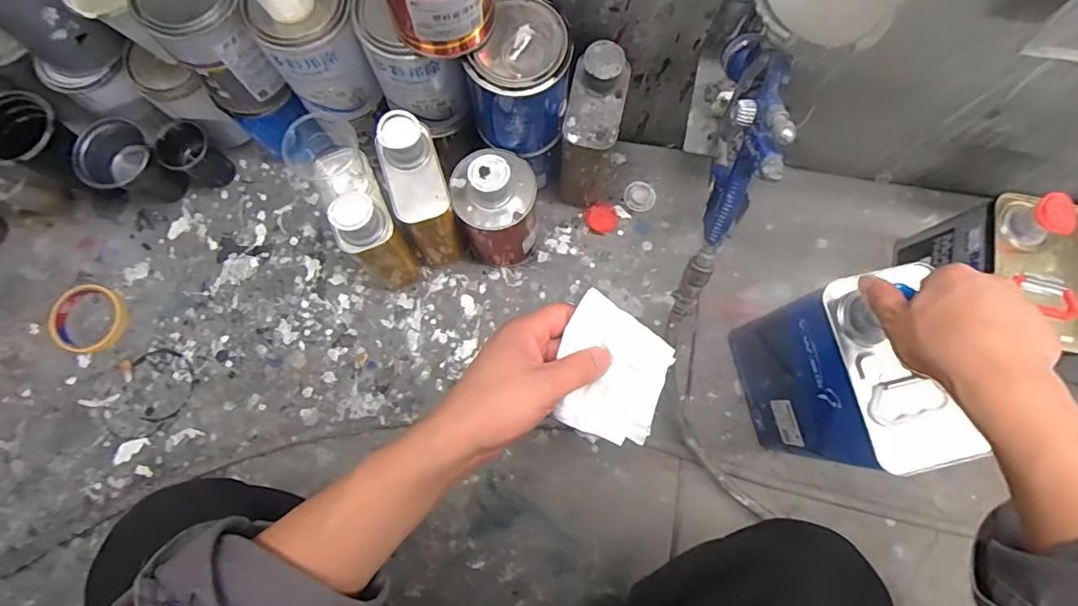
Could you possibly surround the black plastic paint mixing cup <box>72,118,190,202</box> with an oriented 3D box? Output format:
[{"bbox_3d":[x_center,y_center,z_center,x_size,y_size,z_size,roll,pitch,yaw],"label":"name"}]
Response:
[{"bbox_3d":[-0.532,-0.175,0.681,0.082,0.101,0.088,37,80,7],"label":"black plastic paint mixing cup"}]

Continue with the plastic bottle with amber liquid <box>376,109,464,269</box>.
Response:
[{"bbox_3d":[-0.138,-0.123,0.630,0.061,0.212,0.100,-18,79,-4],"label":"plastic bottle with amber liquid"}]

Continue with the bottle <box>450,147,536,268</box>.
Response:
[{"bbox_3d":[-0.054,-0.117,0.645,0.092,0.183,0.092,0,78,-1],"label":"bottle"}]

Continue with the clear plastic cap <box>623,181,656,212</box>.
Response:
[{"bbox_3d":[0.143,-0.152,0.737,0.044,0.008,0.042,0,78,-1],"label":"clear plastic cap"}]

